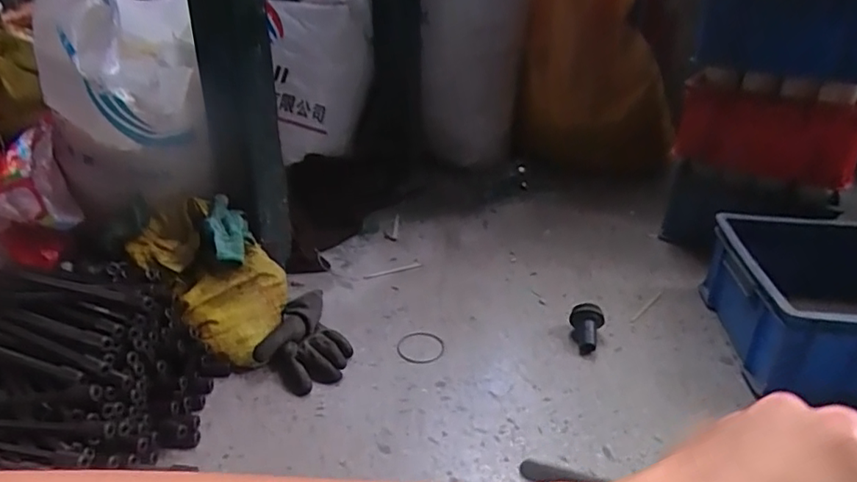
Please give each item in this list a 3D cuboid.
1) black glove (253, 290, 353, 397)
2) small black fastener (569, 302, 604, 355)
[{"bbox_3d":[-0.190,0.151,0.851,0.131,0.044,0.177,-16,33,-27],"label":"black glove"},{"bbox_3d":[0.242,0.134,0.883,0.050,0.049,0.067,10,30,17],"label":"small black fastener"}]

